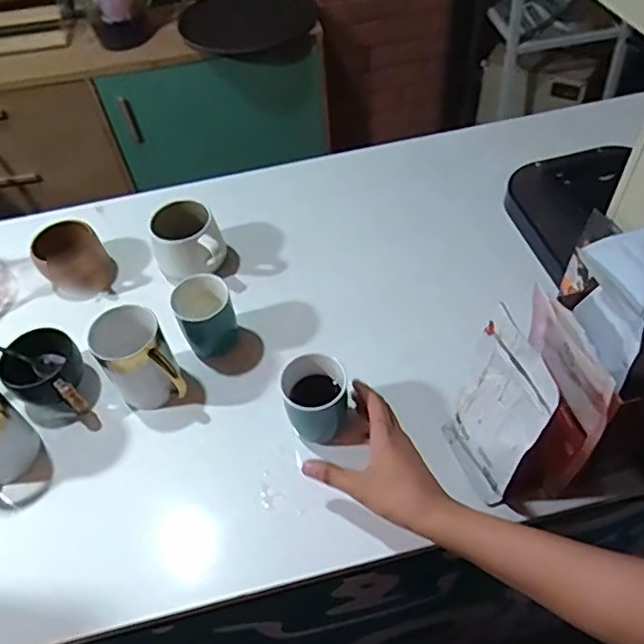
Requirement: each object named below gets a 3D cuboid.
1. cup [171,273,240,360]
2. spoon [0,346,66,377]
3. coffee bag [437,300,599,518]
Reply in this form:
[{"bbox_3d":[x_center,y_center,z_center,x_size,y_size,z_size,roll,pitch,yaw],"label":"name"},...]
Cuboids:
[{"bbox_3d":[-0.132,-0.007,0.678,0.062,0.081,0.061,-3,52,3],"label":"cup"},{"bbox_3d":[-0.346,0.030,0.643,0.122,0.014,0.025,26,48,-24],"label":"spoon"},{"bbox_3d":[0.174,0.080,0.522,0.075,0.185,0.106,-21,53,-11],"label":"coffee bag"}]

